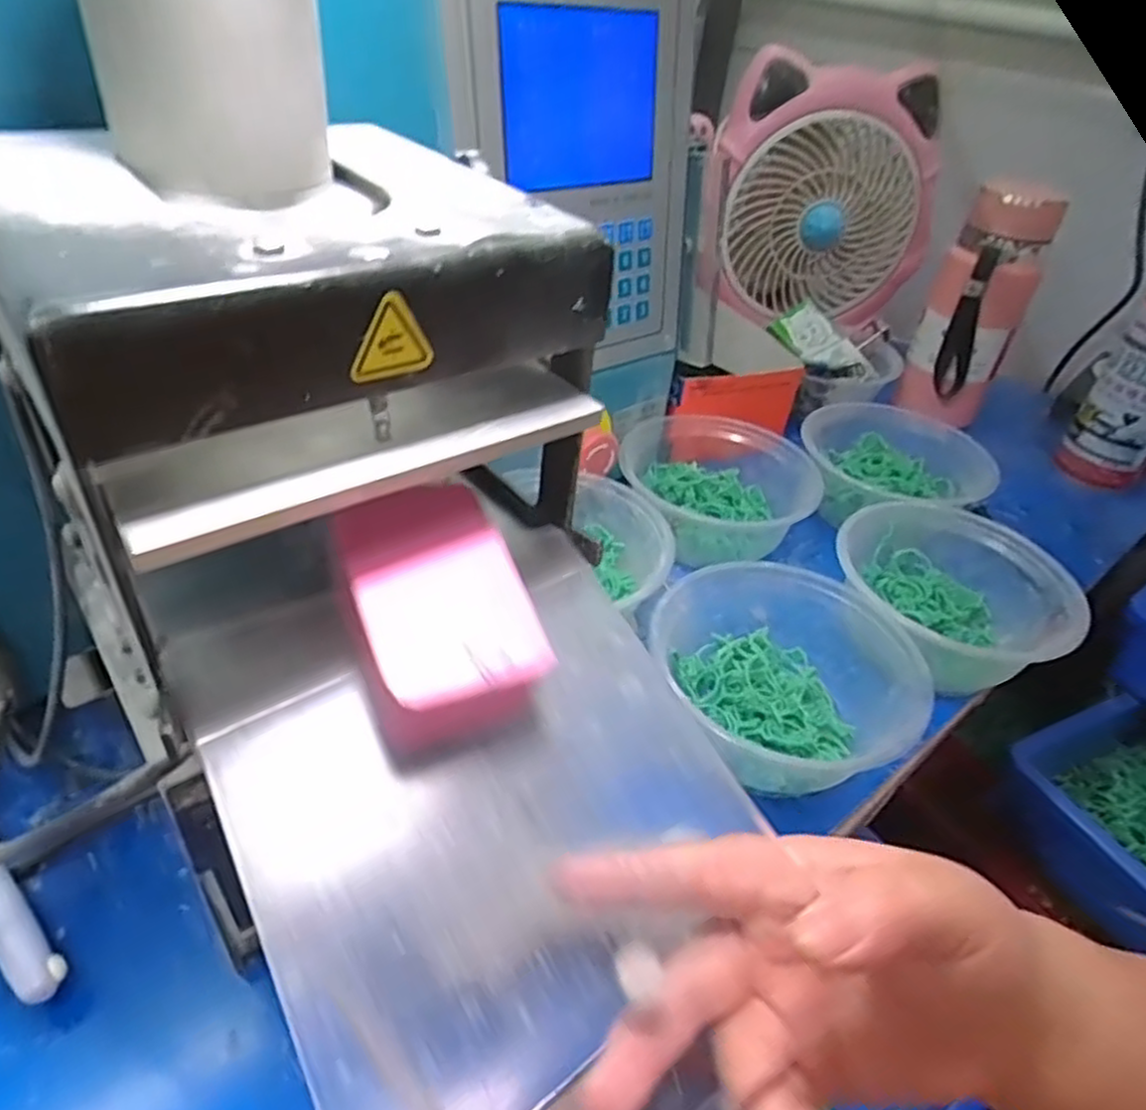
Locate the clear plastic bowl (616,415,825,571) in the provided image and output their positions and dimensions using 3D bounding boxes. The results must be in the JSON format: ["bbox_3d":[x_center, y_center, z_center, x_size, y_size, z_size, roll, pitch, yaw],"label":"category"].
[{"bbox_3d":[0.093,-0.048,0.517,0.134,0.052,0.137,5,40,-4],"label":"clear plastic bowl"}]

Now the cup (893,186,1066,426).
[{"bbox_3d":[0.356,-0.216,0.656,0.078,0.190,0.079,25,43,20],"label":"cup"}]

